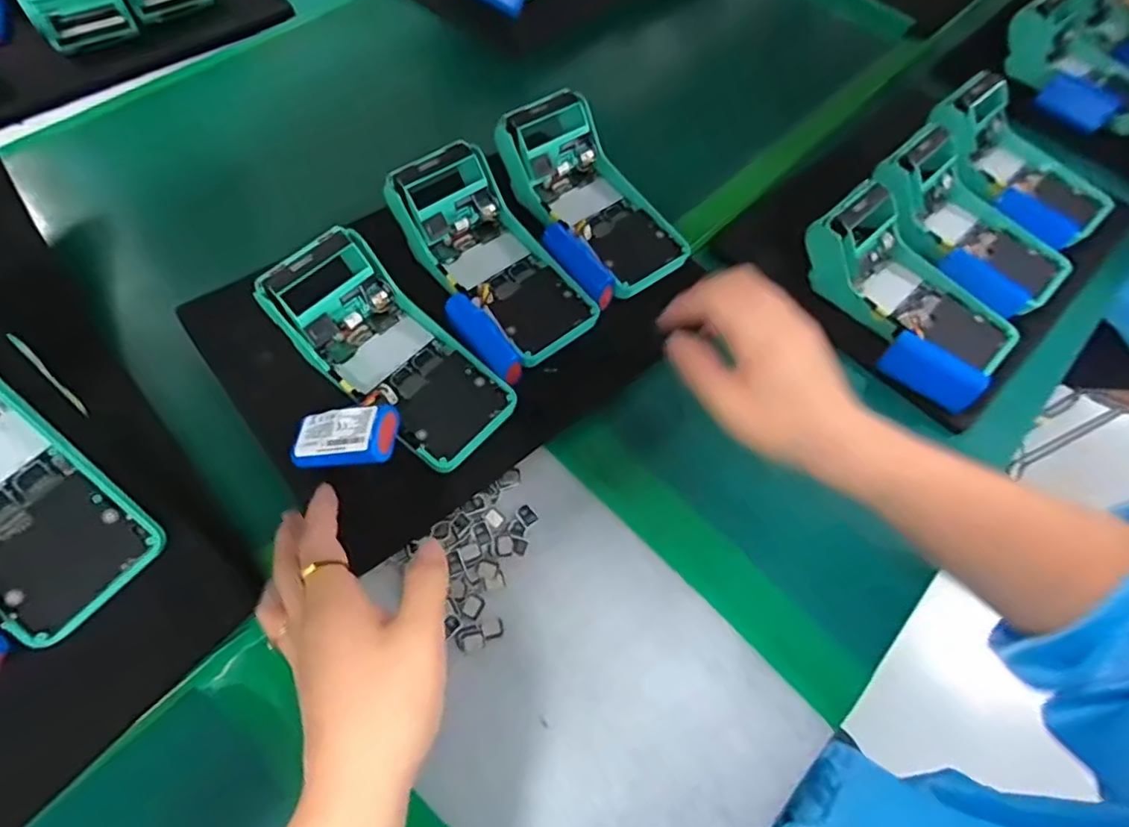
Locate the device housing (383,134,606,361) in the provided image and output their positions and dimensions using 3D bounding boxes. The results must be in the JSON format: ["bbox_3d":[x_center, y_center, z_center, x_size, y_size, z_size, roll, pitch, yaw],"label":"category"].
[{"bbox_3d":[-0.054,-0.113,0.439,0.086,0.050,0.171,-39,86,-22],"label":"device housing"}]

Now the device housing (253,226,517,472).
[{"bbox_3d":[-0.115,-0.040,0.396,0.169,0.048,0.077,43,65,2],"label":"device housing"}]

